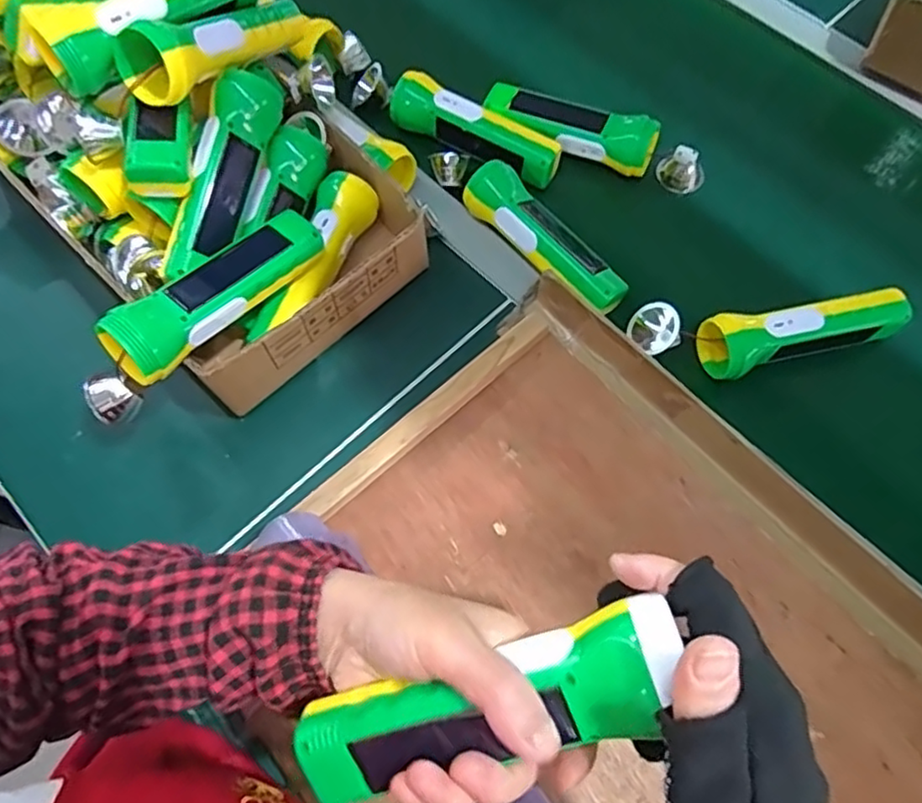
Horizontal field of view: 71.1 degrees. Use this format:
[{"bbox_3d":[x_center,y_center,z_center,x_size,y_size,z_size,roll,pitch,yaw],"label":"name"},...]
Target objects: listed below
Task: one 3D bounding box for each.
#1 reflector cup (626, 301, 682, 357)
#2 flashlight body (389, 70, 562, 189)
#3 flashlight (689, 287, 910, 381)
[{"bbox_3d":[0.164,-0.061,0.540,0.040,0.019,0.041,44,107,12],"label":"reflector cup"},{"bbox_3d":[0.013,-0.257,0.610,0.166,0.040,0.040,29,70,11],"label":"flashlight body"},{"bbox_3d":[0.280,-0.061,0.531,0.160,0.044,0.050,-16,68,-7],"label":"flashlight"}]

